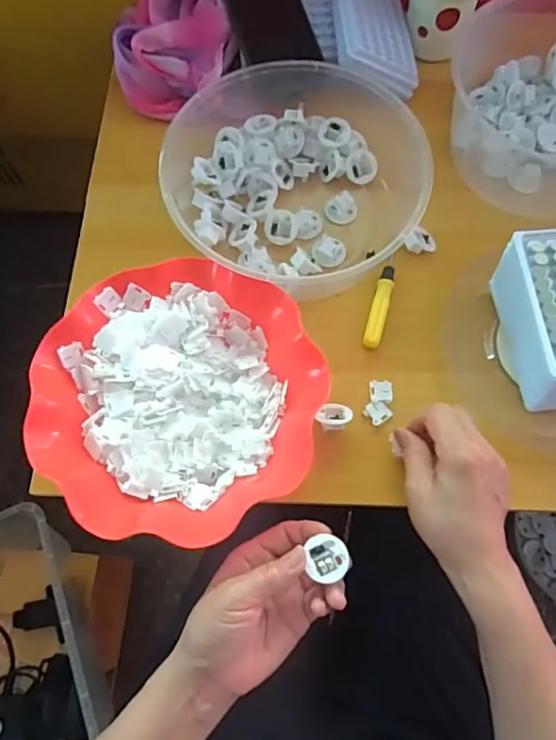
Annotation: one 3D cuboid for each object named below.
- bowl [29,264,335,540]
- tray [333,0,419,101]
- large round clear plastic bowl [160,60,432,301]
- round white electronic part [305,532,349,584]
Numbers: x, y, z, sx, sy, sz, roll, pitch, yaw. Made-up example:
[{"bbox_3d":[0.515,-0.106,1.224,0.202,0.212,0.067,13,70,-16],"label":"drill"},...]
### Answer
[{"bbox_3d":[-0.079,0.023,0.431,0.216,0.060,0.214,0,69,1],"label":"bowl"},{"bbox_3d":[0.105,-0.361,0.570,0.091,0.024,0.138,5,72,-23],"label":"tray"},{"bbox_3d":[0.021,-0.194,0.503,0.234,0.066,0.232,0,69,1],"label":"large round clear plastic bowl"},{"bbox_3d":[0.036,0.134,0.375,0.028,0.005,0.030,0,69,1],"label":"round white electronic part"}]

